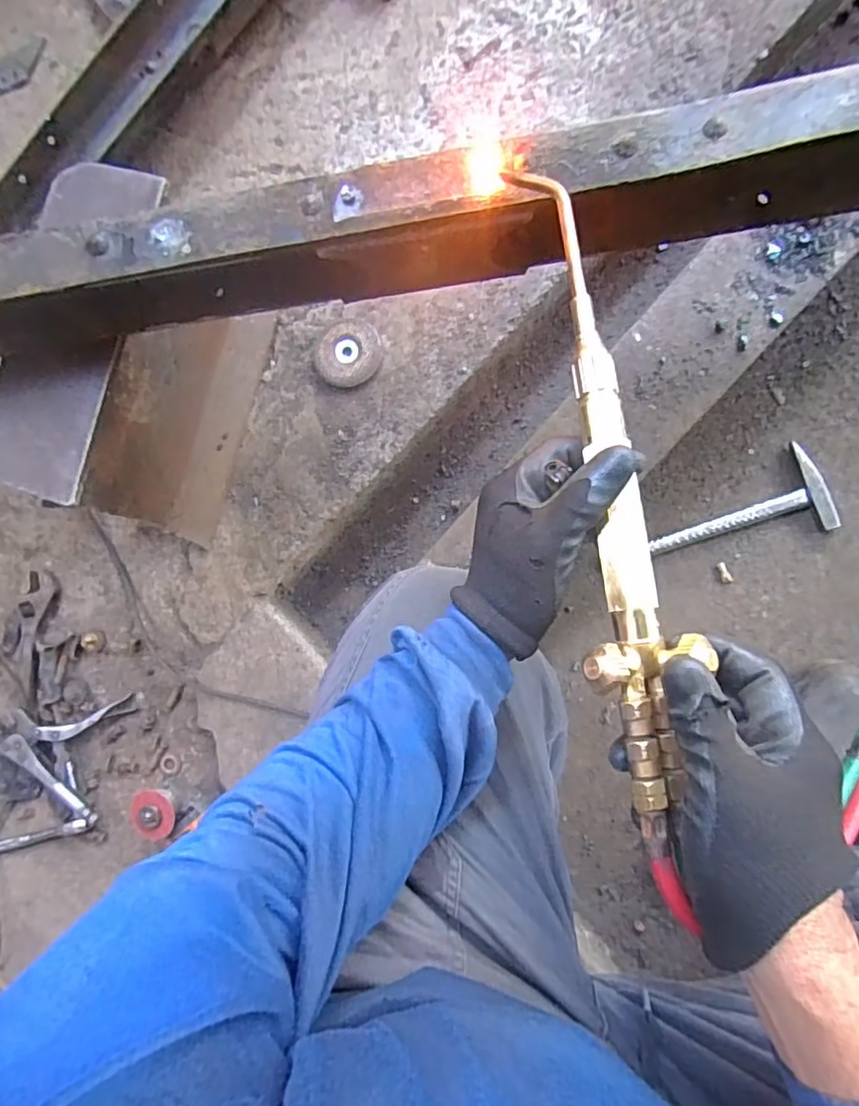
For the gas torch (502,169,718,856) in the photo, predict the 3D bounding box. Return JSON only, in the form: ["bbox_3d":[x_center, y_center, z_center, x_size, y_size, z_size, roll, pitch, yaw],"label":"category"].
[{"bbox_3d":[0.108,-0.056,0.341,0.059,0.033,0.433,-7,80,8],"label":"gas torch"}]

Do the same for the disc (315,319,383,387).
[{"bbox_3d":[-0.106,-0.261,0.742,0.087,0.013,0.083,0,88,11],"label":"disc"}]

